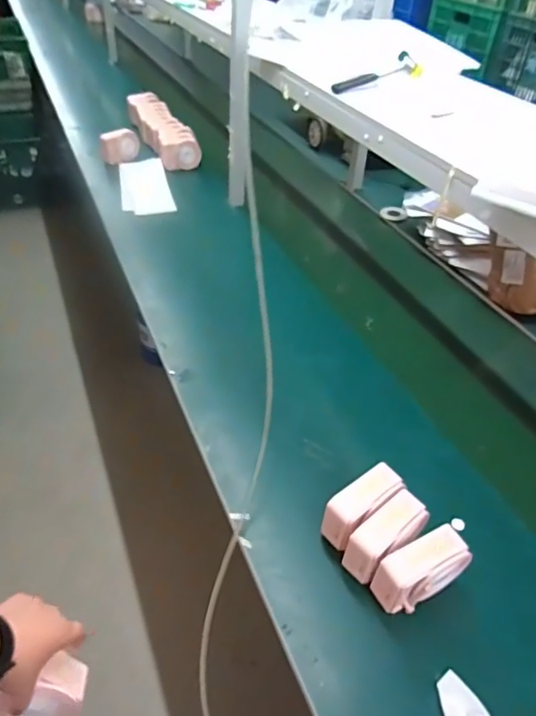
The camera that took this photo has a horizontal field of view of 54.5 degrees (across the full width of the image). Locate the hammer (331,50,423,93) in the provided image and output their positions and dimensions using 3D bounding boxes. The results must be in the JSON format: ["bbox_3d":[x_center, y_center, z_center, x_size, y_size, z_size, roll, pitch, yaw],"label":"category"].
[{"bbox_3d":[0.240,-0.635,1.156,0.272,0.038,0.060,-27,51,-28],"label":"hammer"}]

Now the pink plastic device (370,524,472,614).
[{"bbox_3d":[0.219,0.310,0.750,0.130,0.099,0.058,-17,45,-22],"label":"pink plastic device"}]

